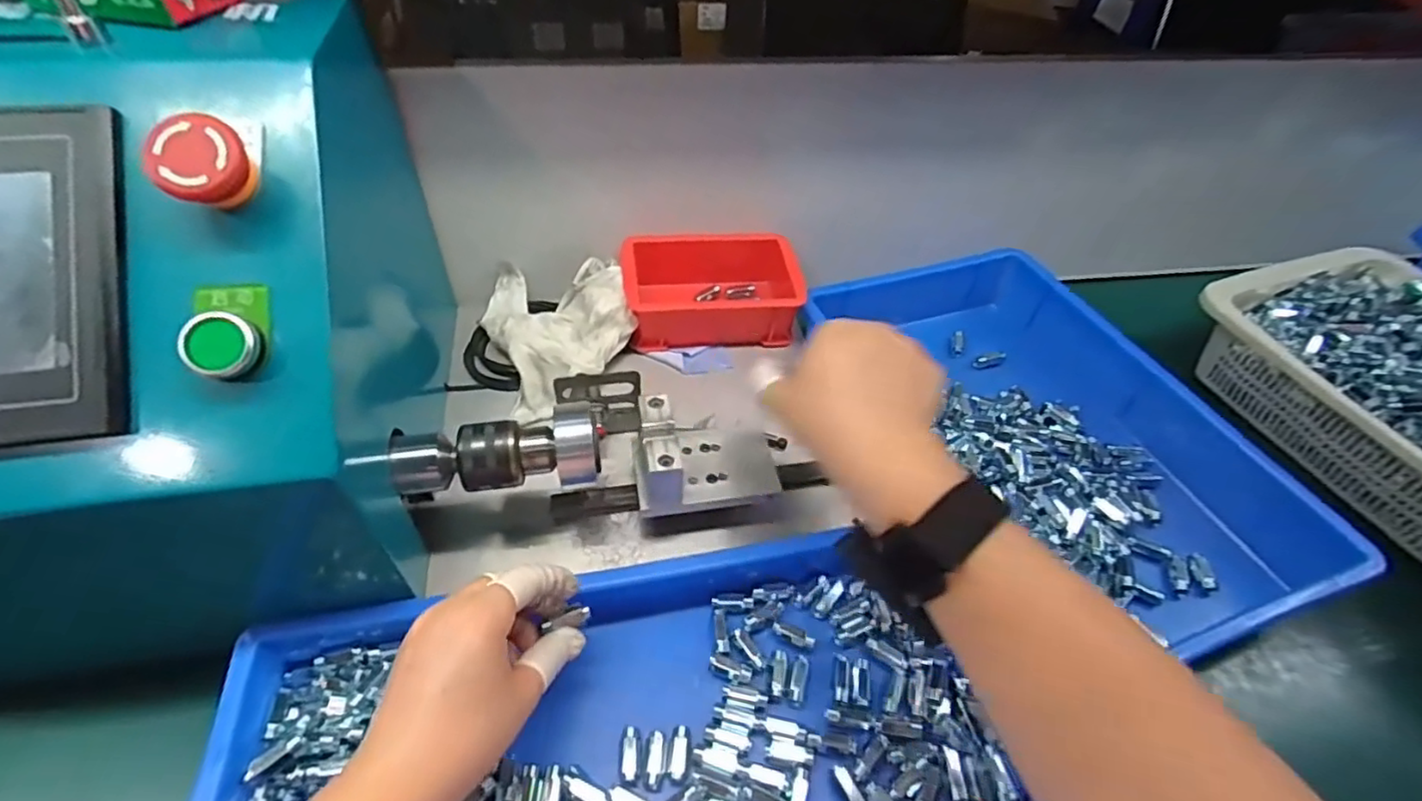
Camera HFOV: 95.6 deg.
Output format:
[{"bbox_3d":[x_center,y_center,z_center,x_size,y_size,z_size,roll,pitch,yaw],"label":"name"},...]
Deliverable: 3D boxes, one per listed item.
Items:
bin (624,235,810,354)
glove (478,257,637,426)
[{"bbox_3d":[0.001,-0.098,0.563,0.147,0.049,0.097,-3,48,-6],"label":"bin"},{"bbox_3d":[-0.127,-0.067,0.533,0.117,0.043,0.152,-19,52,-19],"label":"glove"}]

